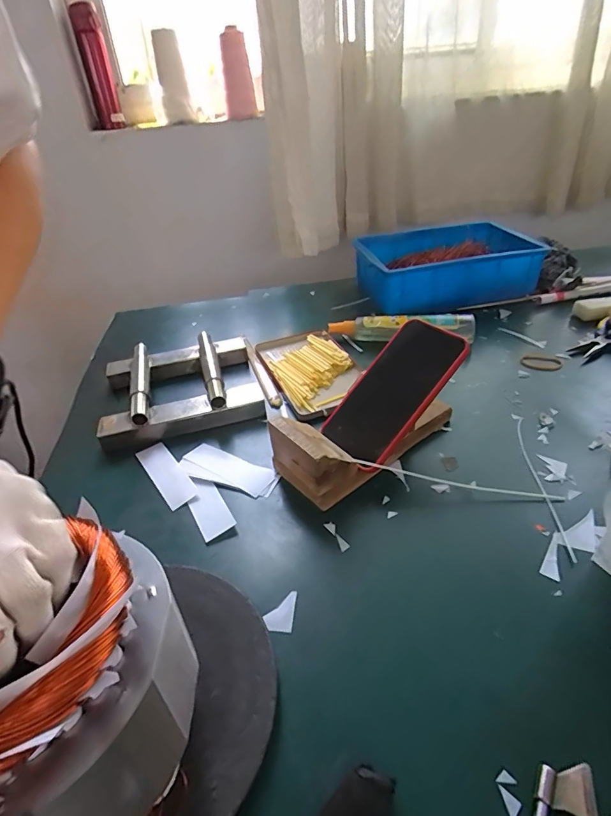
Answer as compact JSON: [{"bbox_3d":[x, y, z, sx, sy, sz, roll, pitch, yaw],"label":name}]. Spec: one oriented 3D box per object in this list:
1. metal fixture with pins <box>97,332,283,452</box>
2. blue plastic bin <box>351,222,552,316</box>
[{"bbox_3d":[-0.160,-0.039,0.600,0.217,0.043,0.193,-15,37,-13],"label":"metal fixture with pins"},{"bbox_3d":[0.244,-0.243,0.794,0.288,0.090,0.207,-11,37,-9],"label":"blue plastic bin"}]

